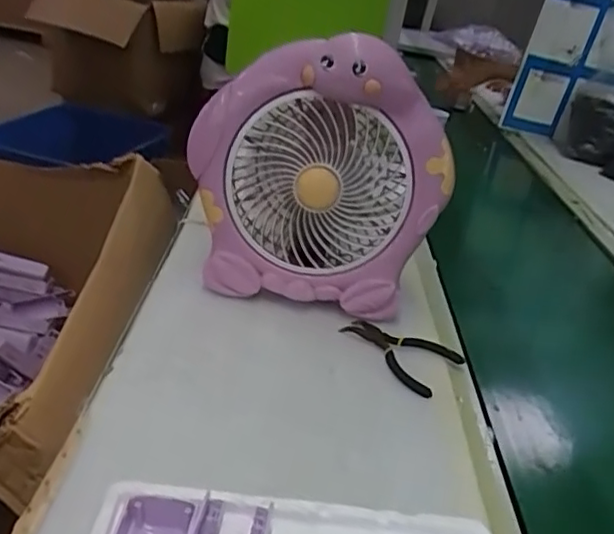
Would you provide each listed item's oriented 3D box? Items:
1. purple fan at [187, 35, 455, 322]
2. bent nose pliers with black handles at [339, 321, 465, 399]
[{"bbox_3d":[0.013,-0.091,0.665,0.259,0.264,0.146,12,28,3],"label":"purple fan"},{"bbox_3d":[0.091,0.082,0.618,0.112,0.018,0.084,26,33,30],"label":"bent nose pliers with black handles"}]

